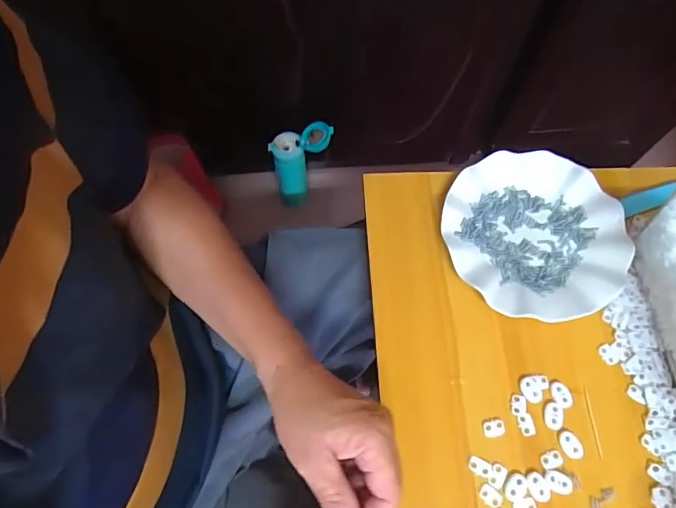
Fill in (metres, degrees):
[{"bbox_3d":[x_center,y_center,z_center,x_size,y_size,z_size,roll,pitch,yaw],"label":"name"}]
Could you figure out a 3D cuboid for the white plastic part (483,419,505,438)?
[{"bbox_3d":[0.139,0.155,0.403,0.020,0.004,0.014,-9,66,-6],"label":"white plastic part"}]

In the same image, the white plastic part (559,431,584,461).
[{"bbox_3d":[0.205,0.167,0.397,0.017,0.004,0.024,-26,69,-13],"label":"white plastic part"}]

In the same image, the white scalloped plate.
[{"bbox_3d":[0.199,-0.021,0.467,0.179,0.022,0.179,1,66,-1],"label":"white scalloped plate"}]

